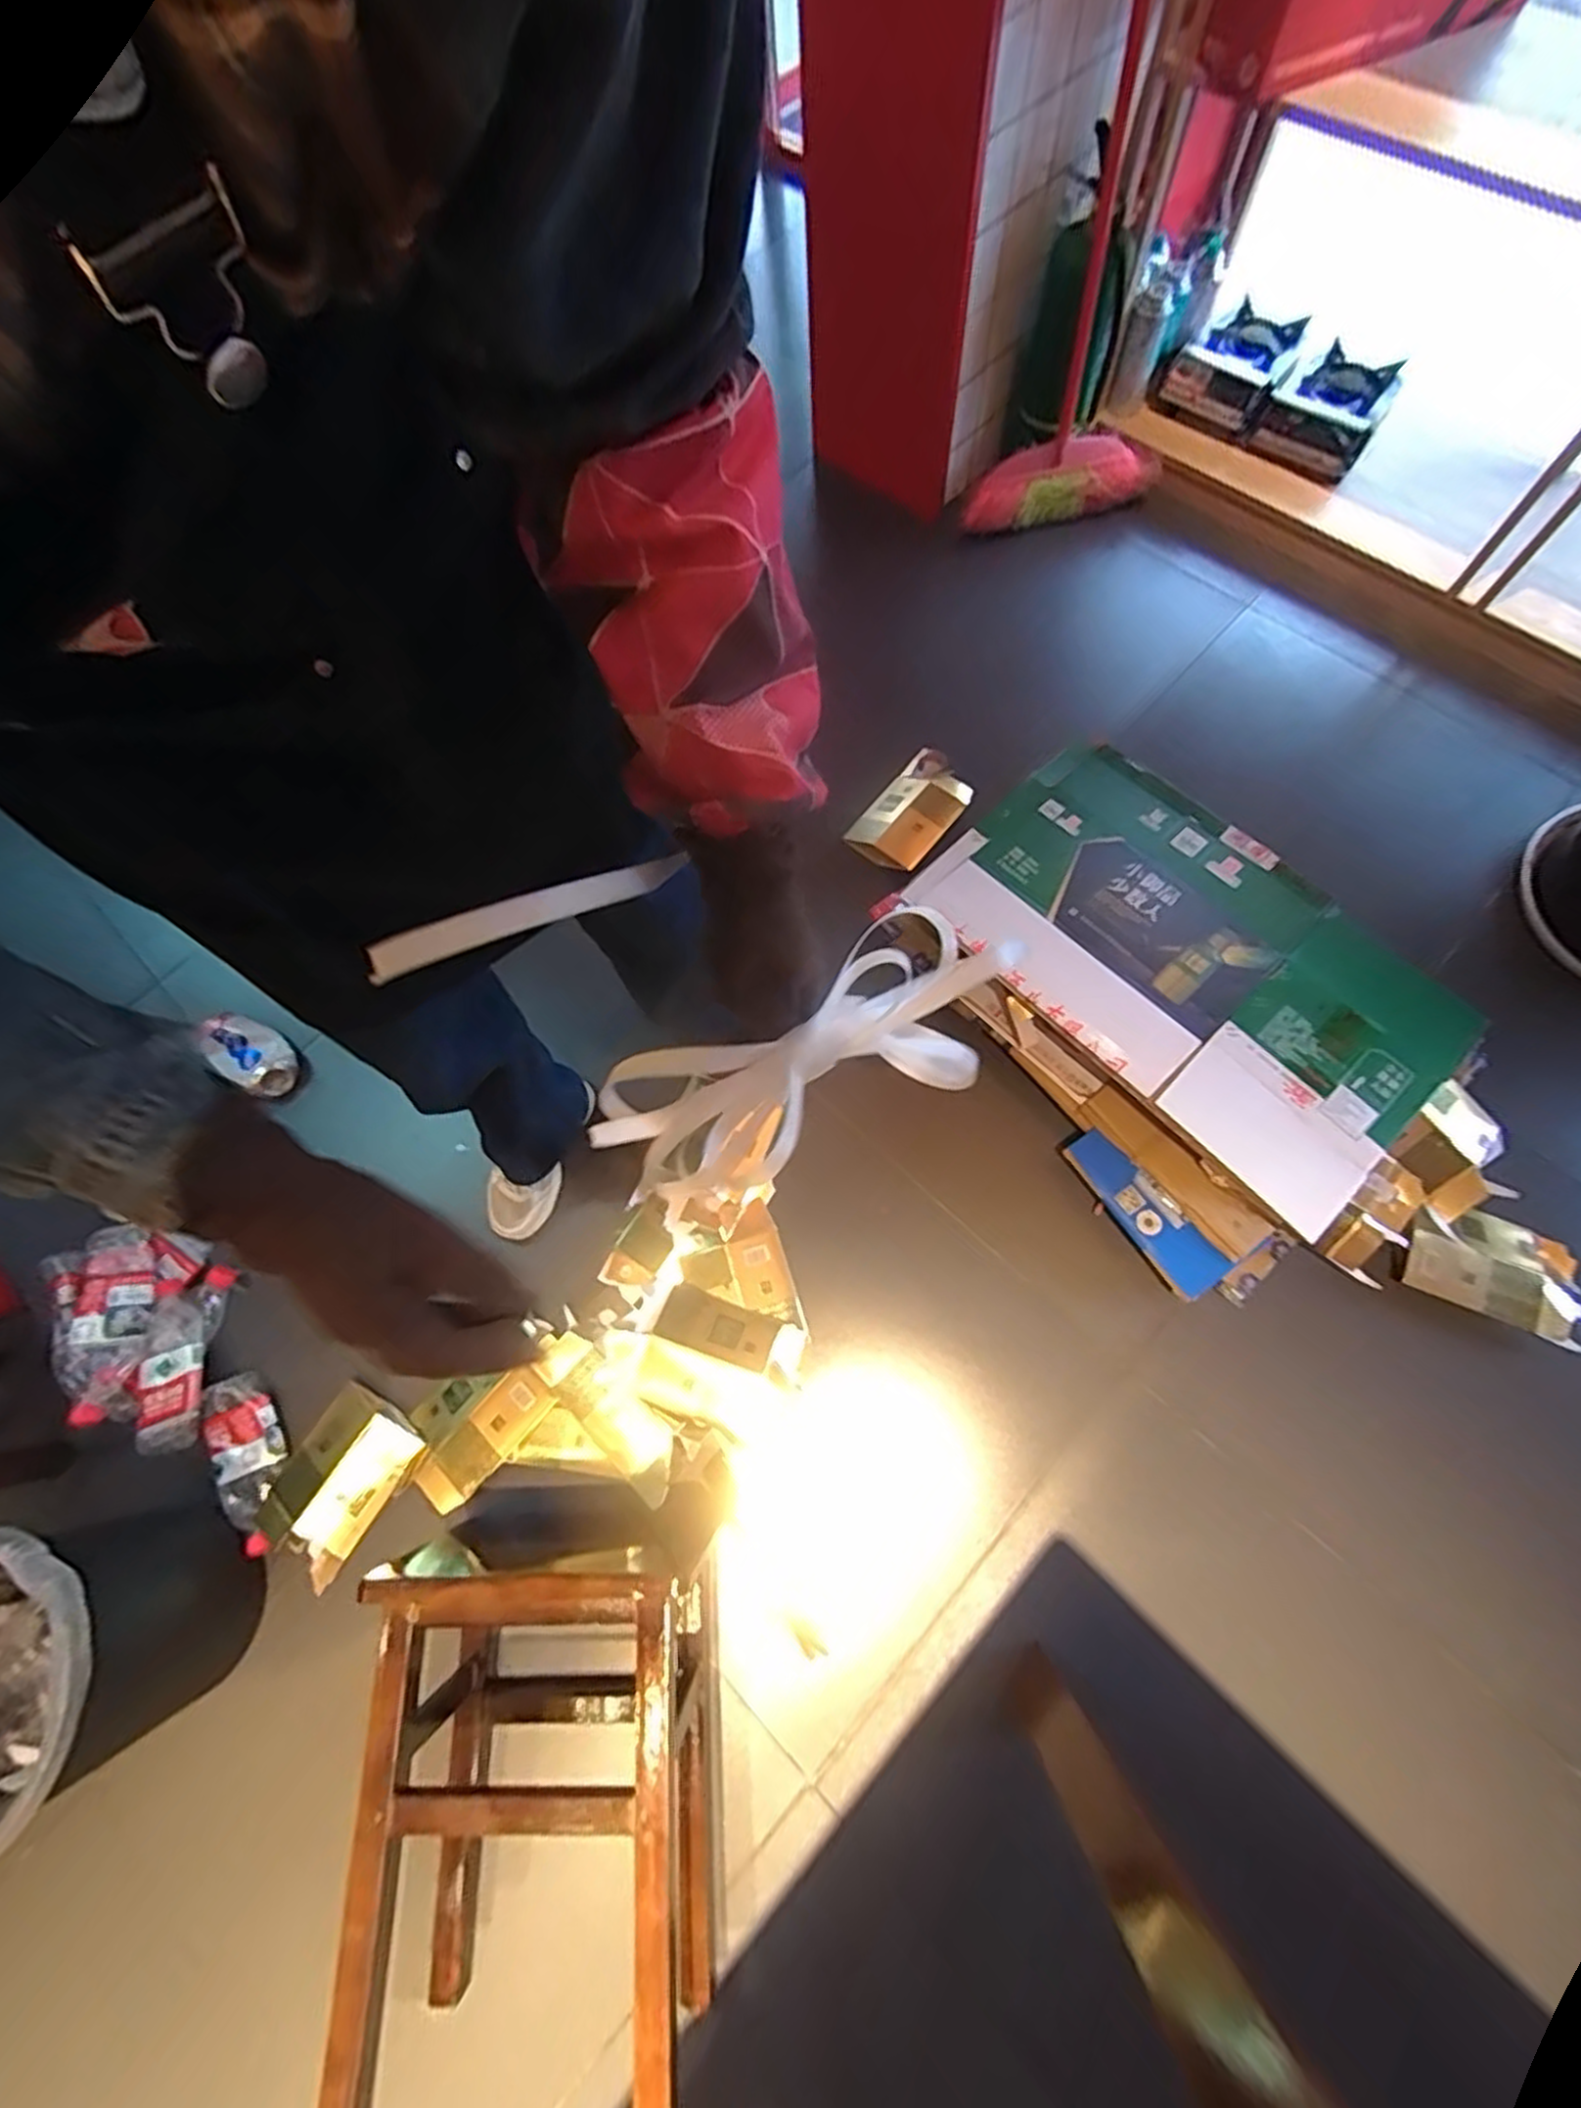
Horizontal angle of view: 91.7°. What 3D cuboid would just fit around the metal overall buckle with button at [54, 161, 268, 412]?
[{"bbox_3d":[-0.141,-0.175,0.182,0.036,0.051,0.007,-47,105,-12],"label":"metal overall buckle with button"}]

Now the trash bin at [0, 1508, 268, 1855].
[{"bbox_3d":[-0.798,0.662,0.872,0.286,0.368,0.265,-1,70,4],"label":"trash bin"}]

